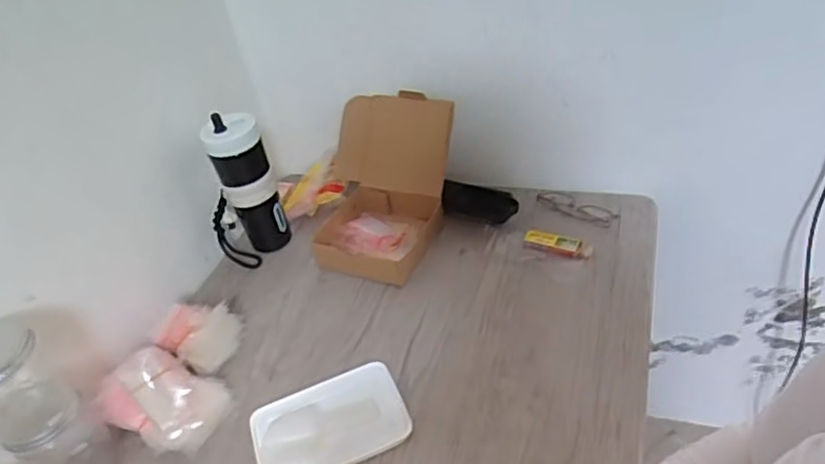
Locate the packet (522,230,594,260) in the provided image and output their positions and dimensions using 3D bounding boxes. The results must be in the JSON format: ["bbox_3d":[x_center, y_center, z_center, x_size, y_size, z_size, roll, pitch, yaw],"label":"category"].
[{"bbox_3d":[0.219,0.020,0.965,0.100,0.012,0.035,10,44,18],"label":"packet"}]

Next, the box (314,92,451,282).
[{"bbox_3d":[-0.050,-0.071,0.995,0.198,0.173,0.247,3,42,15],"label":"box"}]

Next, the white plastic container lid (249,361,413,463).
[{"bbox_3d":[-0.103,0.234,0.791,0.185,0.011,0.126,-18,43,-13],"label":"white plastic container lid"}]

